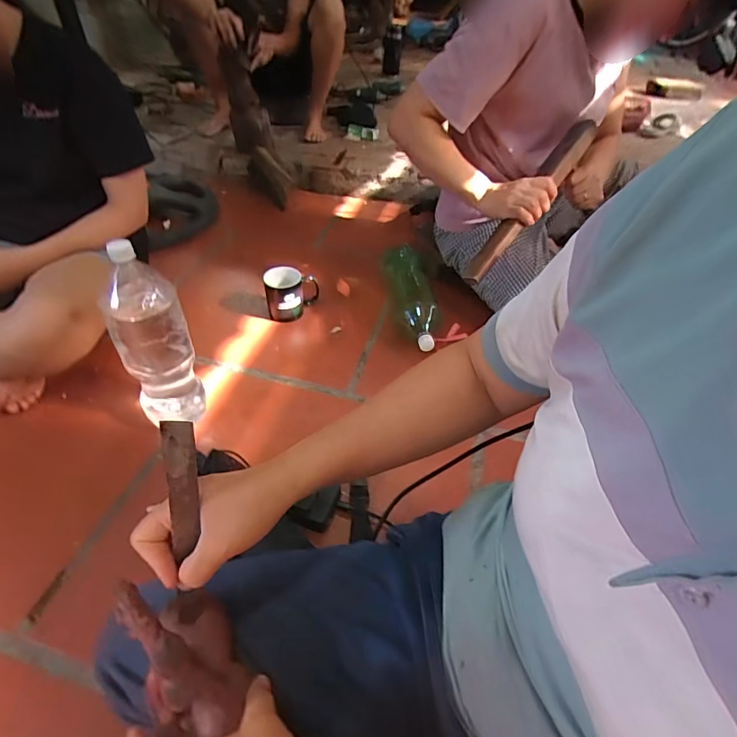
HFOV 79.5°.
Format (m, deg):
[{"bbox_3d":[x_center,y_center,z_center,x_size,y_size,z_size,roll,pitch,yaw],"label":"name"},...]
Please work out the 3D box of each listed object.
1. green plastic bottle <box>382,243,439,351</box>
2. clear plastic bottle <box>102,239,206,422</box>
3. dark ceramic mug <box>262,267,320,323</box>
[{"bbox_3d":[0.096,-0.156,0.962,0.091,0.088,0.286,-7,45,-8],"label":"green plastic bottle"},{"bbox_3d":[-0.328,-0.038,0.681,0.101,0.314,0.098,-22,49,-22],"label":"clear plastic bottle"},{"bbox_3d":[-0.168,-0.161,0.978,0.117,0.103,0.074,-4,44,-5],"label":"dark ceramic mug"}]

